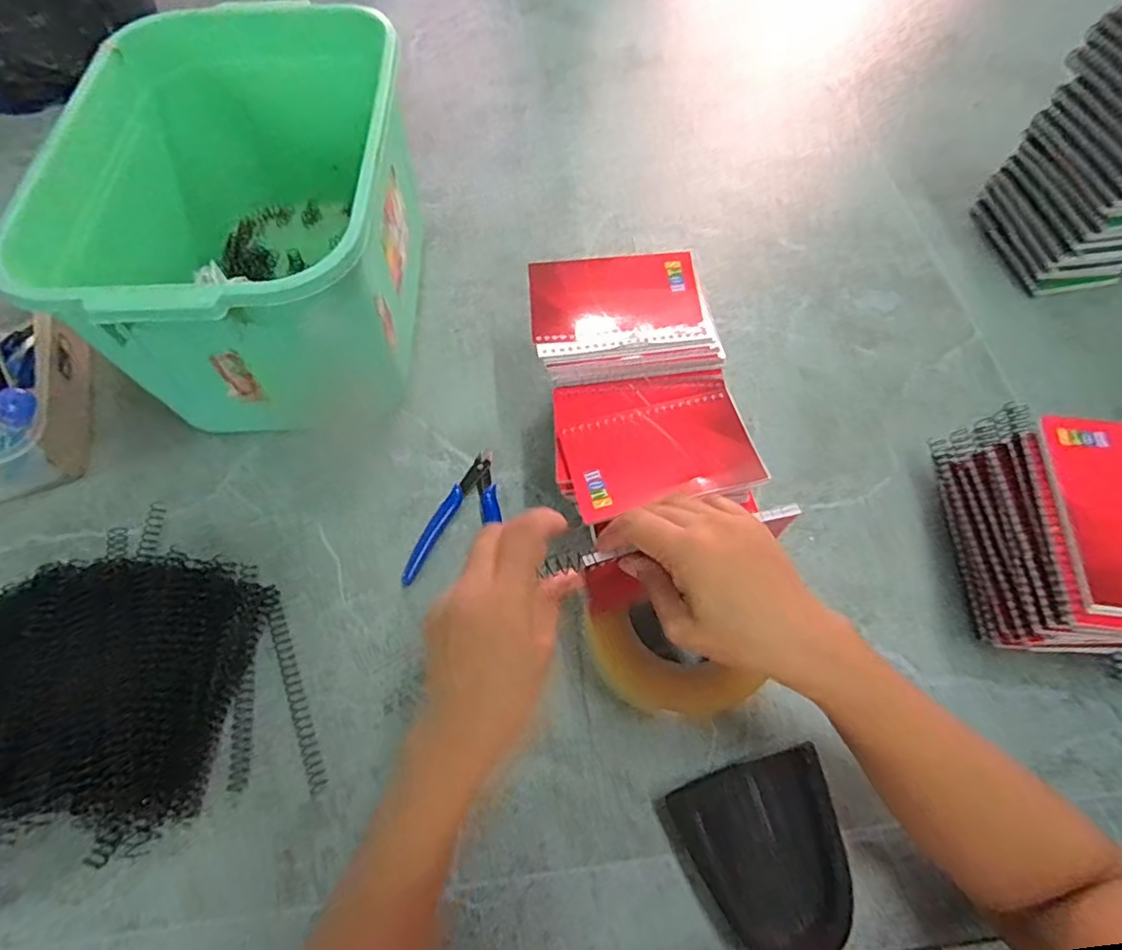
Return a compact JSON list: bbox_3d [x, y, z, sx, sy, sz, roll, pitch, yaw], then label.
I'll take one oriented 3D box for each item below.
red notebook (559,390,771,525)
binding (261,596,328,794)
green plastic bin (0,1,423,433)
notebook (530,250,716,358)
[{"bbox_3d":[0.071,-0.016,0.425,0.130,0.006,0.078,-14,62,-5],"label":"red notebook"},{"bbox_3d":[-0.191,0.154,0.430,0.014,0.010,0.138,-23,65,-10],"label":"binding"},{"bbox_3d":[-0.246,-0.212,0.524,0.240,0.189,0.357,-2,63,0],"label":"green plastic bin"},{"bbox_3d":[0.043,-0.136,0.465,0.131,0.006,0.090,-6,63,-2],"label":"notebook"}]

